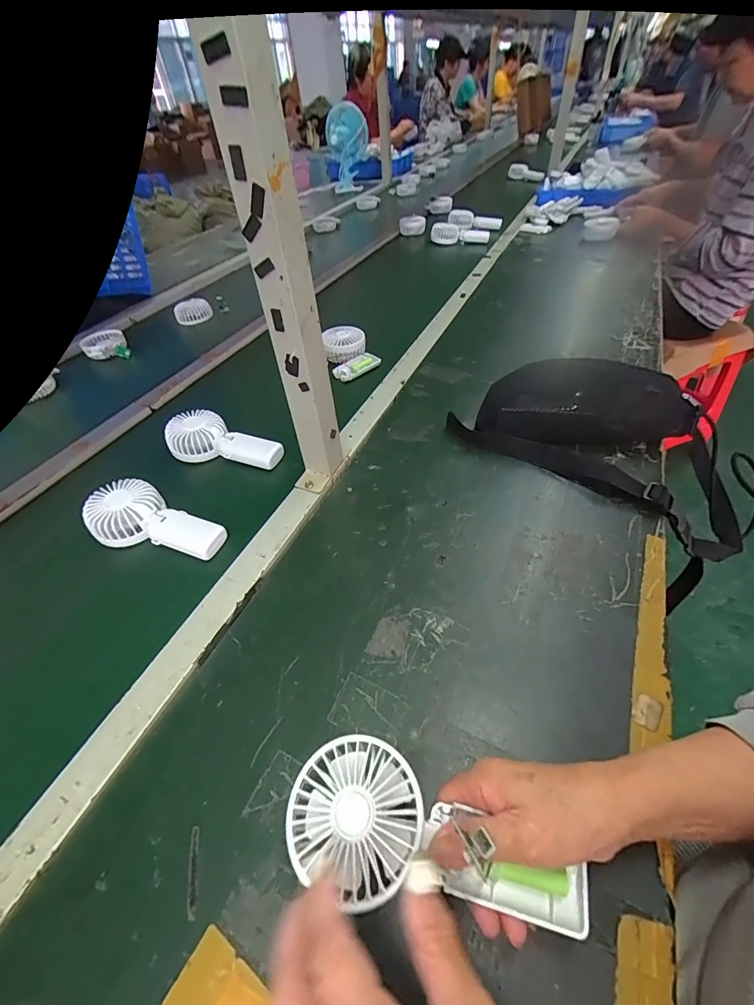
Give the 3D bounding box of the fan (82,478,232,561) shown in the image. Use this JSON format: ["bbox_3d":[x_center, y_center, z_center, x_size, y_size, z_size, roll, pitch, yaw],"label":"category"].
[{"bbox_3d":[-0.273,0.026,0.505,0.173,0.033,0.080,18,50,7],"label":"fan"}]

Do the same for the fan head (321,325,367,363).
[{"bbox_3d":[-0.066,-0.320,0.806,0.082,0.042,0.079,-13,46,-5],"label":"fan head"}]

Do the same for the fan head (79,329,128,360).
[{"bbox_3d":[-0.605,-0.352,0.895,0.087,0.029,0.083,-28,51,-20],"label":"fan head"}]

